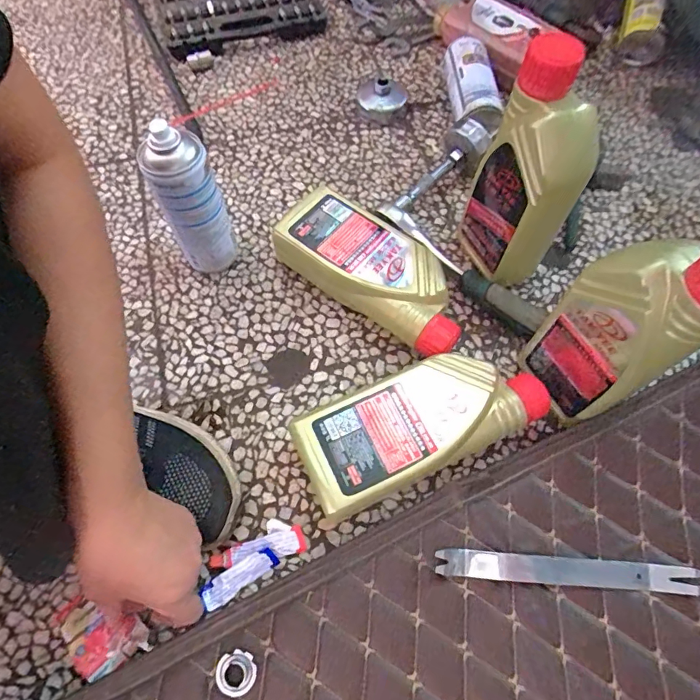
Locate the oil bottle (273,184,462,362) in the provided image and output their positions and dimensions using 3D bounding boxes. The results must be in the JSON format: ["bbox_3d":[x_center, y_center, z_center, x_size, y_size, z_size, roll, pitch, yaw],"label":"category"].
[{"bbox_3d":[0.030,-0.089,0.536,0.242,0.065,0.104,40,70,19],"label":"oil bottle"}]

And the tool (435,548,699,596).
[{"bbox_3d":[0.193,0.195,0.409,0.229,0.016,0.022,3,63,2],"label":"tool"}]

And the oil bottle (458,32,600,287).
[{"bbox_3d":[0.182,-0.169,0.478,0.061,0.247,0.111,-25,65,-12],"label":"oil bottle"}]

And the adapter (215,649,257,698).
[{"bbox_3d":[-0.093,0.265,0.379,0.031,0.012,0.031,0,63,1],"label":"adapter"}]

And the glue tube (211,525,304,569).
[{"bbox_3d":[-0.085,0.184,0.429,0.082,0.014,0.023,-11,63,-5],"label":"glue tube"}]

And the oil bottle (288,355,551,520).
[{"bbox_3d":[0.071,0.070,0.454,0.243,0.064,0.094,-24,65,-11],"label":"oil bottle"}]

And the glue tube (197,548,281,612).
[{"bbox_3d":[-0.100,0.206,0.418,0.070,0.011,0.021,-29,66,-14],"label":"glue tube"}]

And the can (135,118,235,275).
[{"bbox_3d":[-0.165,-0.148,0.501,0.065,0.179,0.057,-19,64,-9],"label":"can"}]

